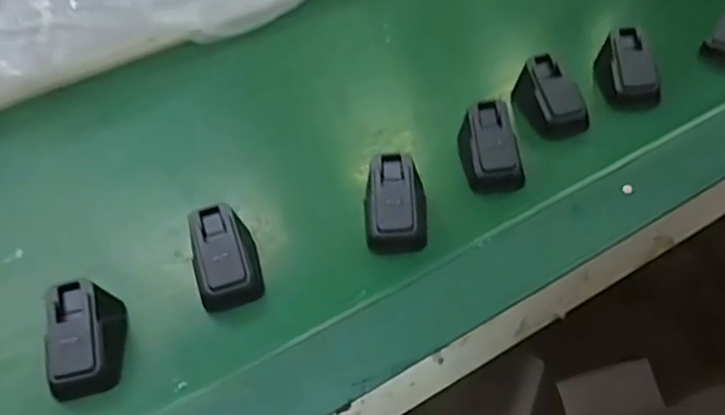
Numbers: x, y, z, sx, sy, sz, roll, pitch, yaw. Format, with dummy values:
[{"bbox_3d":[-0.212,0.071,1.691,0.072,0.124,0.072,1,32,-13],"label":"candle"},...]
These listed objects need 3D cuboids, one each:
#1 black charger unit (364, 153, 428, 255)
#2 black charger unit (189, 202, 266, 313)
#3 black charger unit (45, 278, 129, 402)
[{"bbox_3d":[0.022,-0.003,0.476,0.045,0.031,0.066,-3,46,5],"label":"black charger unit"},{"bbox_3d":[-0.094,0.032,0.458,0.042,0.041,0.062,-13,46,-5],"label":"black charger unit"},{"bbox_3d":[-0.175,0.082,0.422,0.041,0.043,0.070,-10,45,-2],"label":"black charger unit"}]

